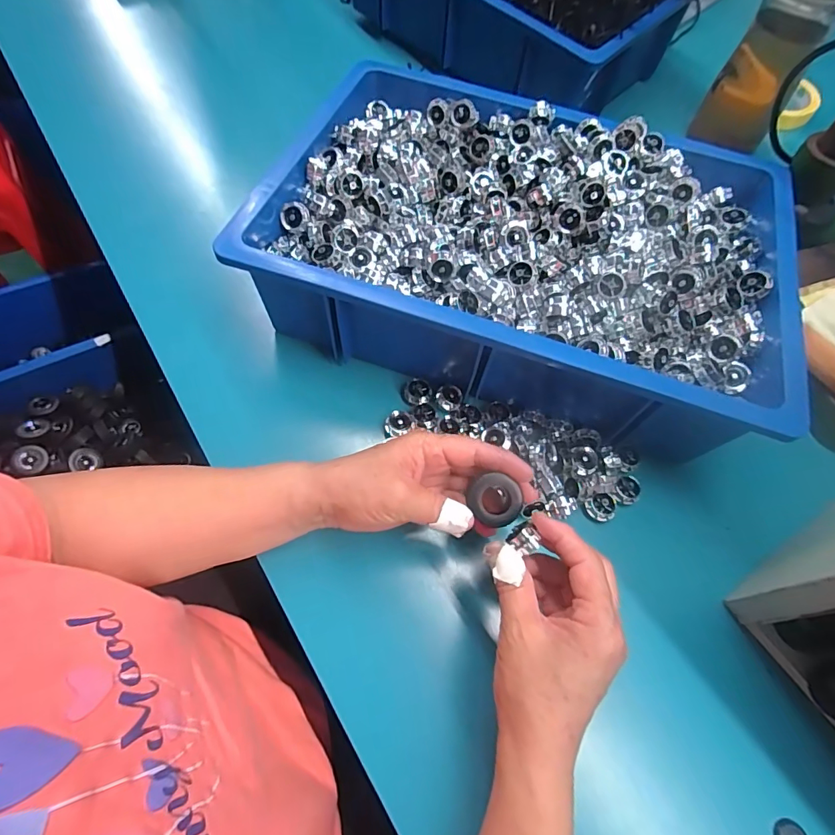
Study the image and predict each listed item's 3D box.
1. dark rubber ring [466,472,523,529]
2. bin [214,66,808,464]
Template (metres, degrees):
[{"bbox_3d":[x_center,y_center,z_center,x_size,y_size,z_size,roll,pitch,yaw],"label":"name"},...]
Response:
[{"bbox_3d":[0.054,0.058,0.326,0.035,0.012,0.035,0,95,4],"label":"dark rubber ring"},{"bbox_3d":[0.100,-0.158,0.434,0.448,0.098,0.318,17,64,6],"label":"bin"}]

